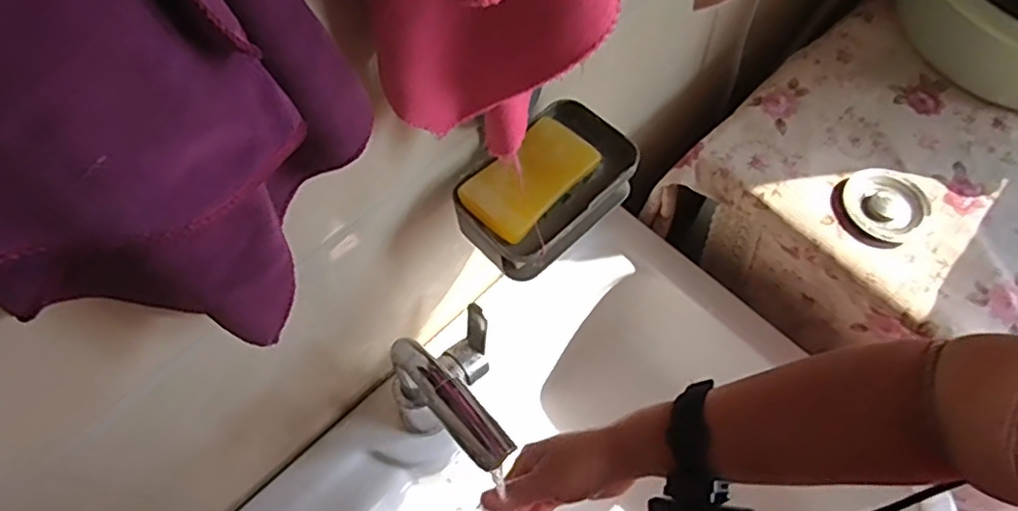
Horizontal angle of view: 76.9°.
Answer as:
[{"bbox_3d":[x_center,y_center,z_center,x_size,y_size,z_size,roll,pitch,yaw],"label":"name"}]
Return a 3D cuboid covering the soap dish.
[{"bbox_3d":[0.030,-0.050,0.504,0.090,0.055,0.139,40,70,19],"label":"soap dish"}]

